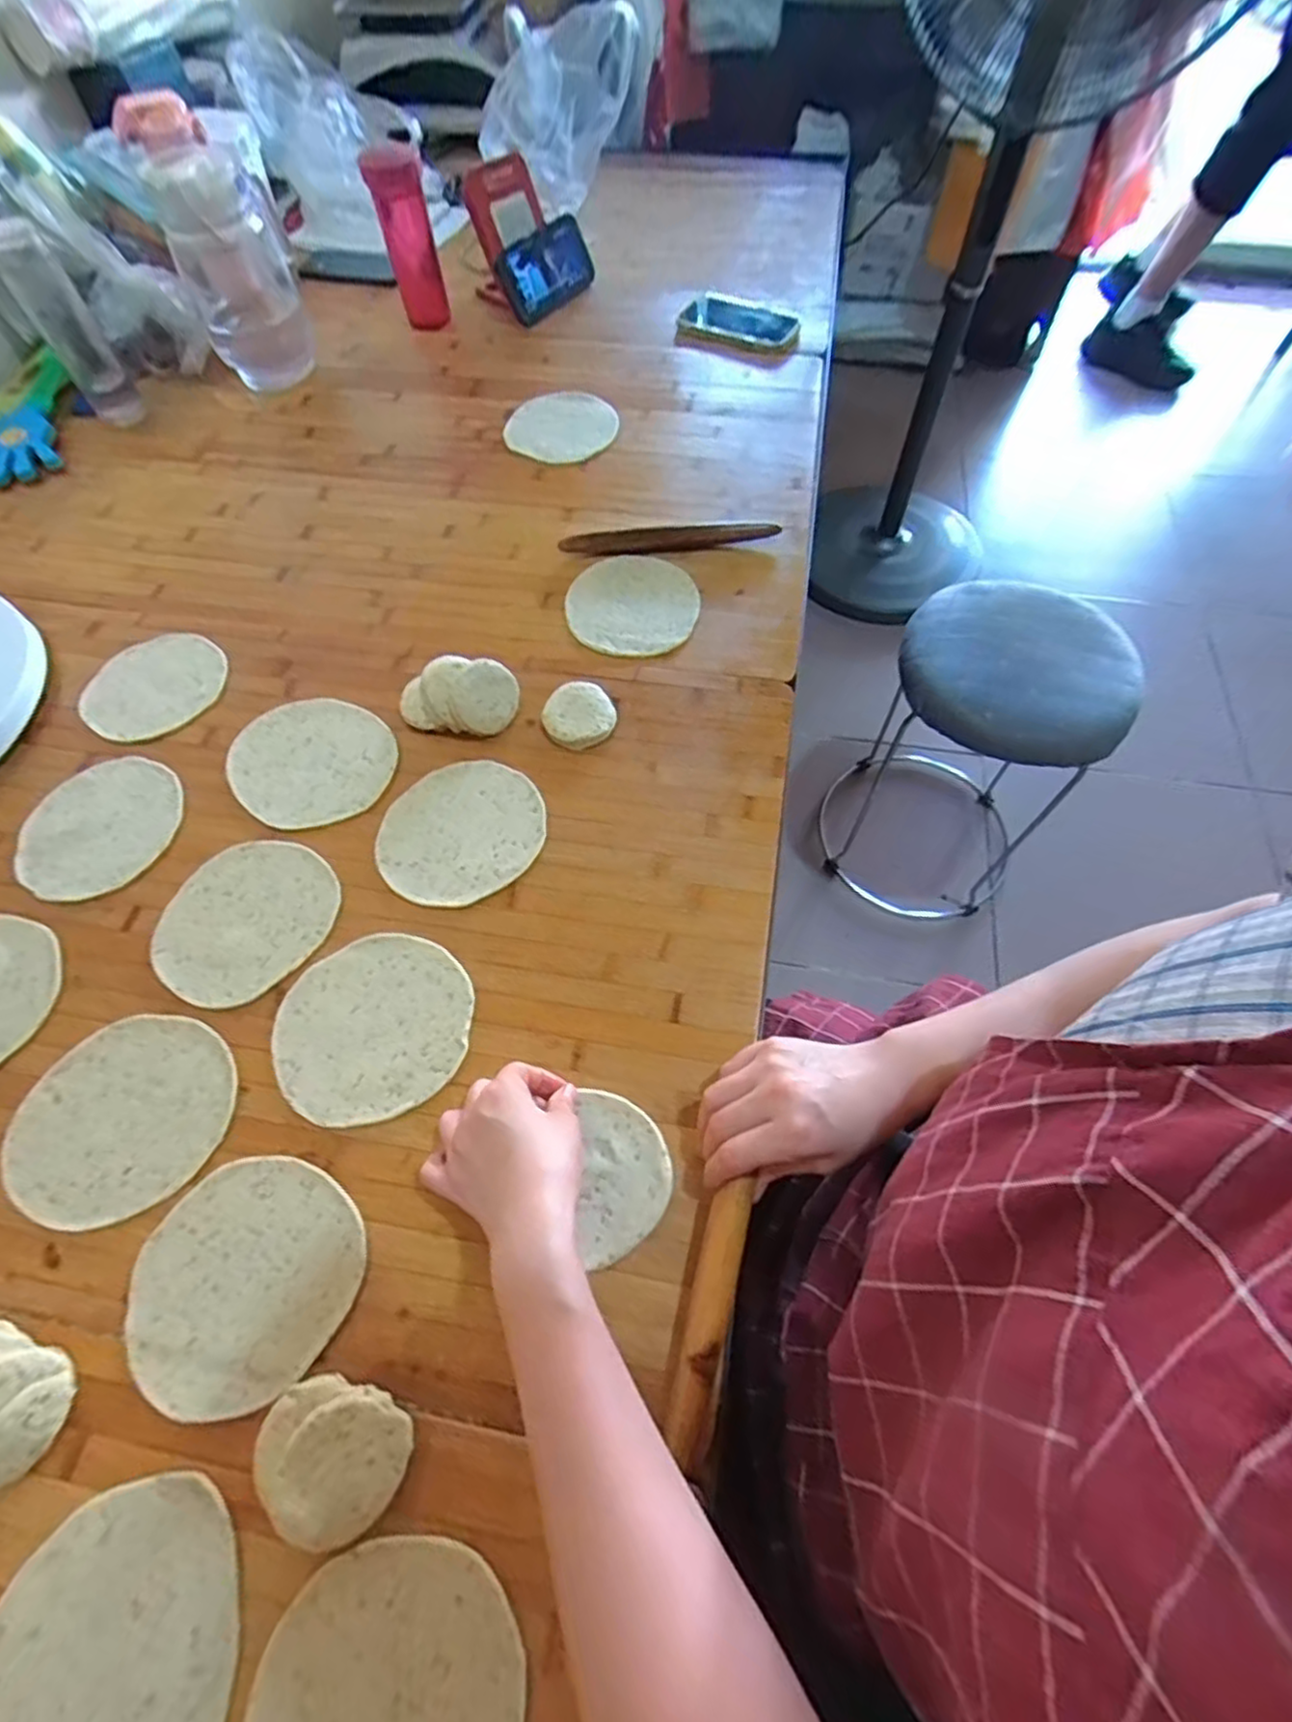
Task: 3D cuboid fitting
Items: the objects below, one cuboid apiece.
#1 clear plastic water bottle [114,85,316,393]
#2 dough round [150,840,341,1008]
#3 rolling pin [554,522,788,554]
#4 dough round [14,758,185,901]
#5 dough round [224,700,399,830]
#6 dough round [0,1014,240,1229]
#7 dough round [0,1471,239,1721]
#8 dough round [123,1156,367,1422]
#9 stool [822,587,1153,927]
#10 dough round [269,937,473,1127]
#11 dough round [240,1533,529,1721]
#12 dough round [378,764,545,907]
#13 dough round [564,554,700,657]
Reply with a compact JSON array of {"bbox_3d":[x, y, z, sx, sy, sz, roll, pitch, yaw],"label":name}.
[{"bbox_3d":[-0.502,-0.735,0.823,0.119,0.213,0.174,-19,63,-10],"label":"clear plastic water bottle"},{"bbox_3d":[-0.307,0.042,0.522,0.132,0.004,0.121,0,62,0],"label":"dough round"},{"bbox_3d":[0.024,-0.332,0.702,0.221,0.016,0.025,-6,62,-3],"label":"rolling pin"},{"bbox_3d":[-0.452,-0.030,0.563,0.121,0.005,0.128,0,62,0],"label":"dough round"},{"bbox_3d":[-0.288,-0.087,0.589,0.144,0.004,0.126,31,66,16],"label":"dough round"},{"bbox_3d":[-0.352,0.170,0.457,0.143,0.004,0.125,-20,63,-10],"label":"dough round"},{"bbox_3d":[-0.270,0.398,0.337,0.124,0.009,0.132,0,62,0],"label":"dough round"},{"bbox_3d":[-0.244,0.252,0.412,0.126,0.004,0.133,0,62,0],"label":"dough round"},{"bbox_3d":[0.494,-0.166,1.059,0.293,0.474,0.337,29,66,15],"label":"stool"},{"bbox_3d":[-0.192,0.115,0.480,0.133,0.004,0.125,0,62,0],"label":"dough round"},{"bbox_3d":[-0.125,0.410,0.326,0.131,0.006,0.123,0,62,0],"label":"dough round"},{"bbox_3d":[-0.149,-0.025,0.553,0.134,0.005,0.120,-36,67,-17],"label":"dough round"},{"bbox_3d":[-0.013,-0.252,0.668,0.126,0.012,0.126,0,62,0],"label":"dough round"}]

